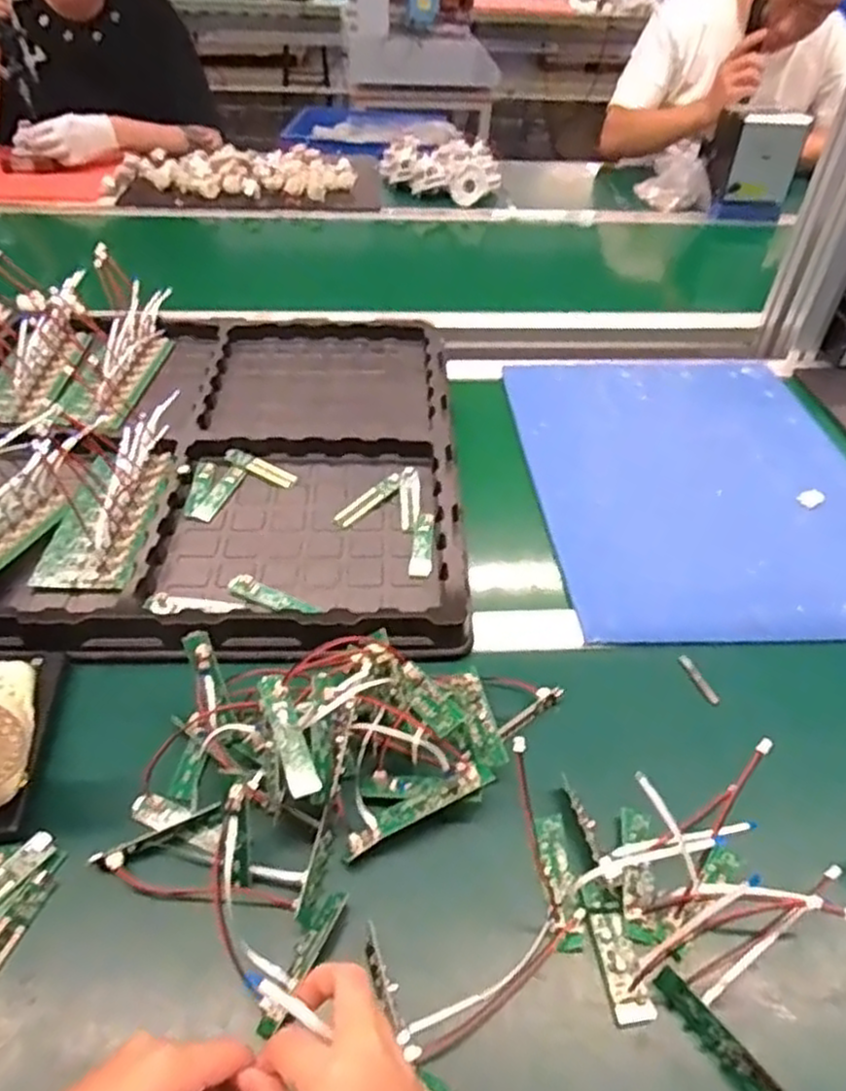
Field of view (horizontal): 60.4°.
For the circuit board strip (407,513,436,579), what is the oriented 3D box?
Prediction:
[{"bbox_3d":[-0.001,-0.003,0.683,0.021,0.012,0.073,4,43,0],"label":"circuit board strip"}]

